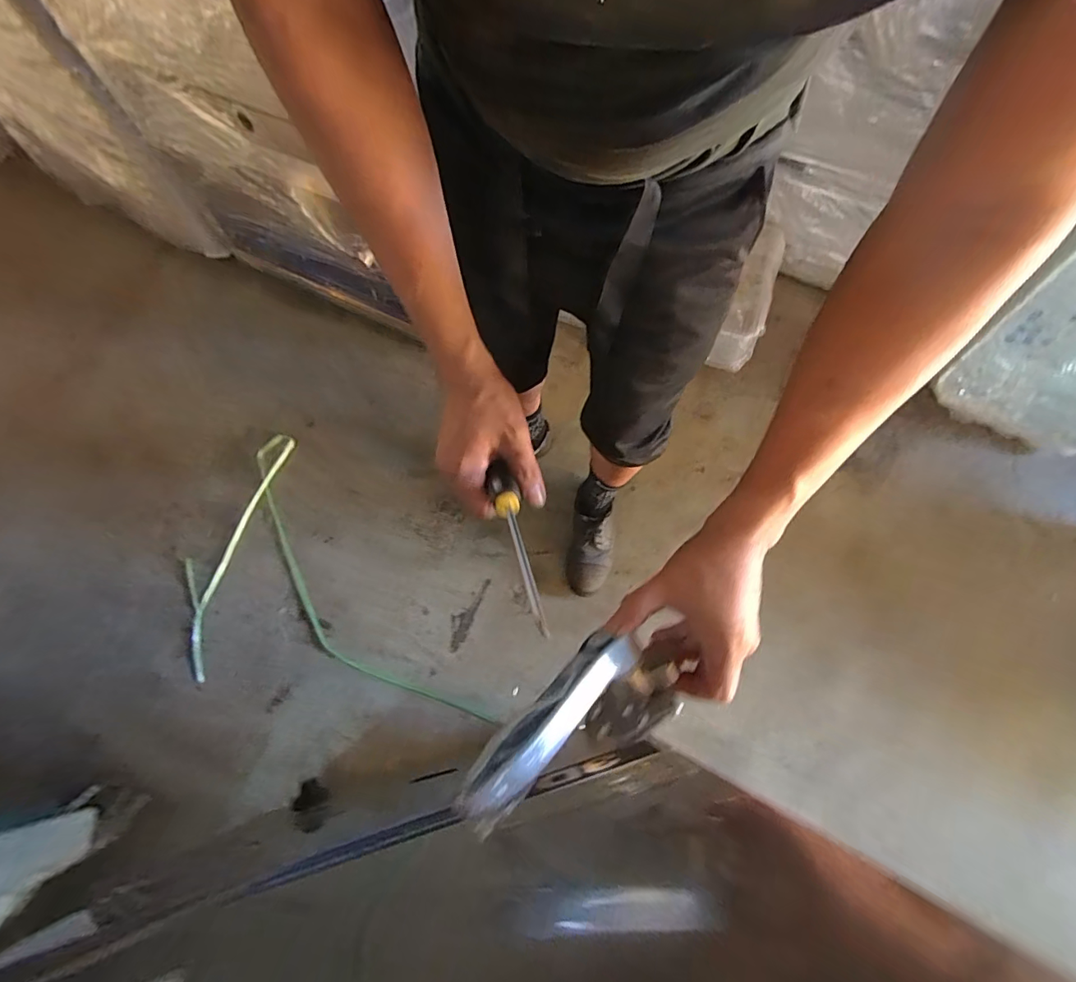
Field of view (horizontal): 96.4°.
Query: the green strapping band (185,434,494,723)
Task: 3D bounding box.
[{"bbox_3d":[-0.585,0.297,1.131,0.459,0.020,0.873,-36,73,-13],"label":"green strapping band"}]

